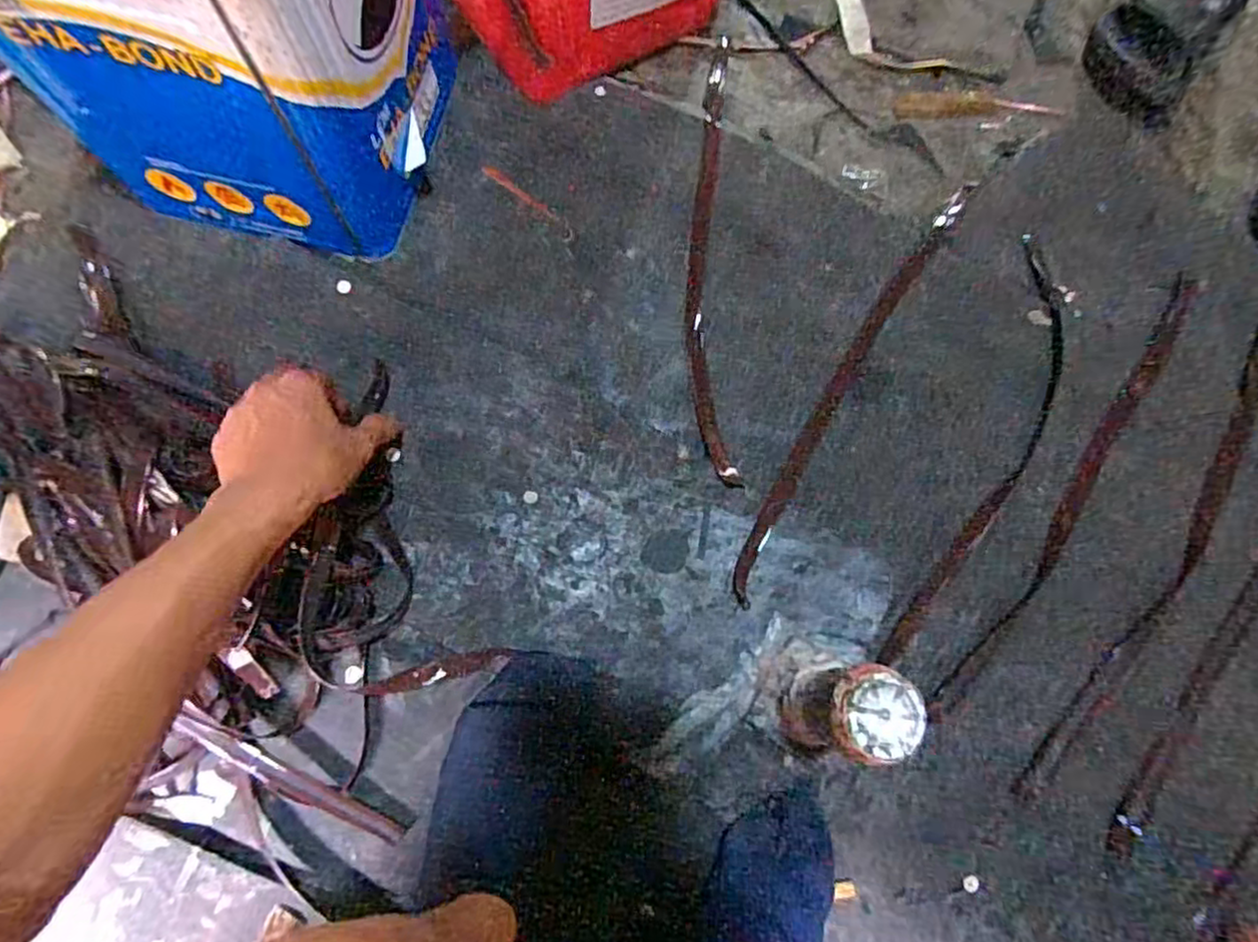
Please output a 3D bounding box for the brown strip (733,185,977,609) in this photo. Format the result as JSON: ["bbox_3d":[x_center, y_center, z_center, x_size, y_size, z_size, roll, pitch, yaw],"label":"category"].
[{"bbox_3d":[0.201,-0.087,0.605,0.035,0.008,0.451,30,75,6],"label":"brown strip"}]

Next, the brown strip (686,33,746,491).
[{"bbox_3d":[0.076,-0.213,0.630,0.043,0.007,0.462,1,74,-2],"label":"brown strip"}]

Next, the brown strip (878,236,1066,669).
[{"bbox_3d":[0.324,-0.024,0.591,0.062,0.020,0.440,24,75,5],"label":"brown strip"}]

